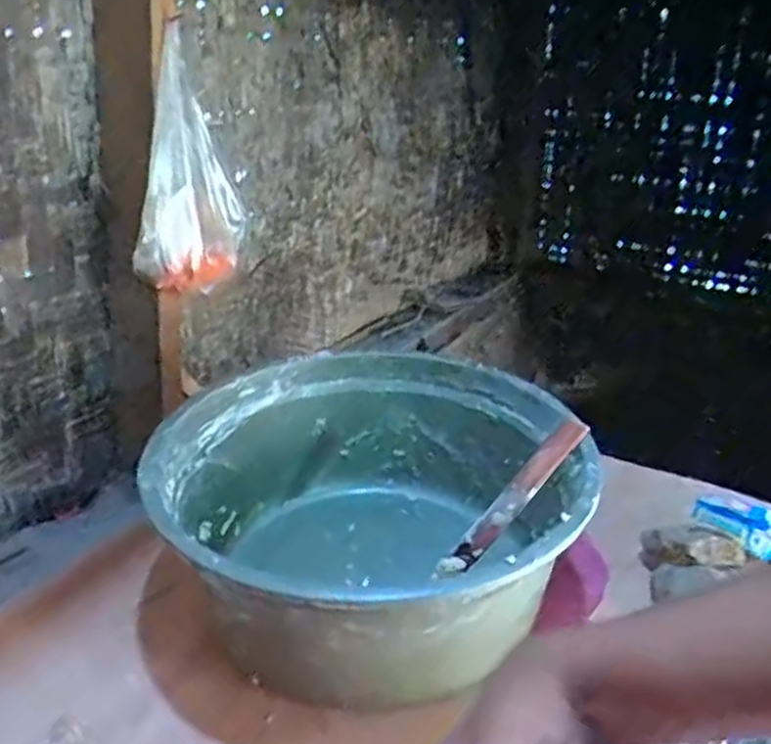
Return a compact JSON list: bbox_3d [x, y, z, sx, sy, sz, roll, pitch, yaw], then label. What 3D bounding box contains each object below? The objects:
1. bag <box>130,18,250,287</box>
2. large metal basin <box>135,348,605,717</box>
[{"bbox_3d":[-0.232,-0.235,0.937,0.104,0.260,0.138,4,24,2],"label":"bag"},{"bbox_3d":[-0.027,0.125,0.758,0.379,0.183,0.383,2,24,-1],"label":"large metal basin"}]

